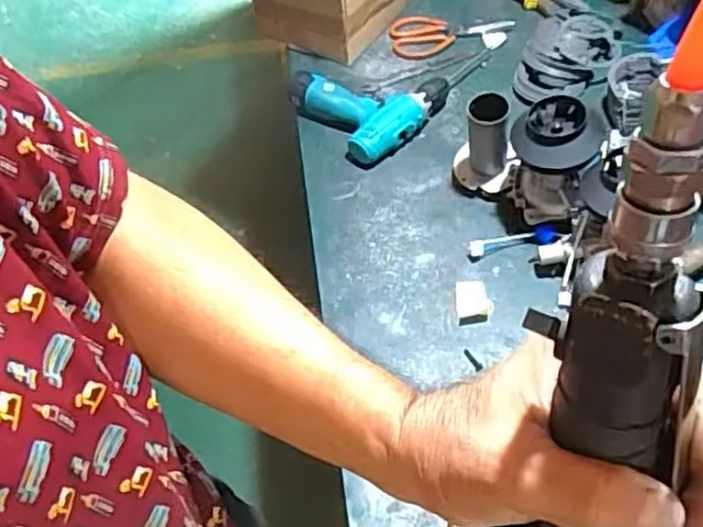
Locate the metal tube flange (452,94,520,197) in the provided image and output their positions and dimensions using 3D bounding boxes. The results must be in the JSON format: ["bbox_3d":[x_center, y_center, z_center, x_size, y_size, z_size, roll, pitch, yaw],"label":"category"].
[{"bbox_3d":[0.179,-0.157,0.923,0.080,0.133,0.084,0,55,4],"label":"metal tube flange"}]

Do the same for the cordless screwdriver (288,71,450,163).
[{"bbox_3d":[0.031,-0.249,1.054,0.188,0.062,0.184,-34,59,-19],"label":"cordless screwdriver"}]

